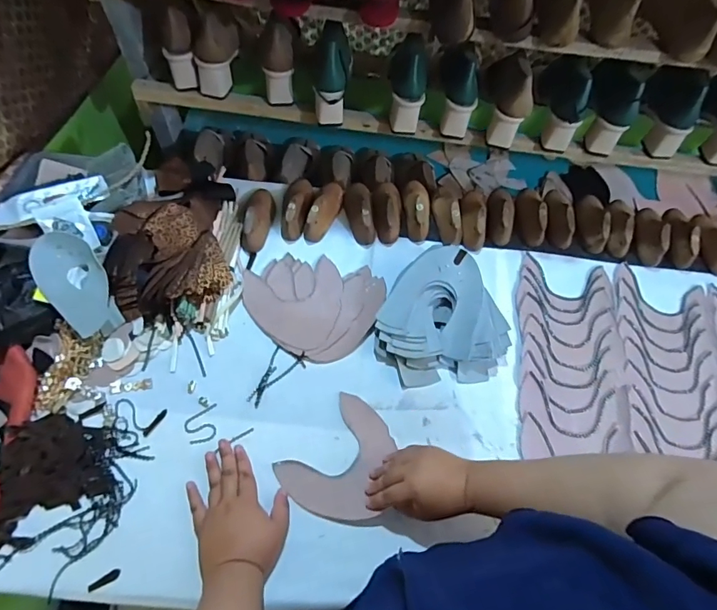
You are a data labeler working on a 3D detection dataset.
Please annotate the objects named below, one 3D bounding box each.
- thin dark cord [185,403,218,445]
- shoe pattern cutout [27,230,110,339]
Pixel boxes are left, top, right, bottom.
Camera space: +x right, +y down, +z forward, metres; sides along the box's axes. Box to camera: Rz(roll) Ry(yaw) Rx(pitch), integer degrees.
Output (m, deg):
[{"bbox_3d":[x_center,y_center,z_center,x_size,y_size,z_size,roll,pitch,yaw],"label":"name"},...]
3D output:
[{"bbox_3d":[-0.226,0.172,0.643,0.045,0.004,0.052,-10,61,-10],"label":"thin dark cord"},{"bbox_3d":[-0.419,-0.033,0.661,0.082,0.012,0.156,-31,91,-31],"label":"shoe pattern cutout"}]

